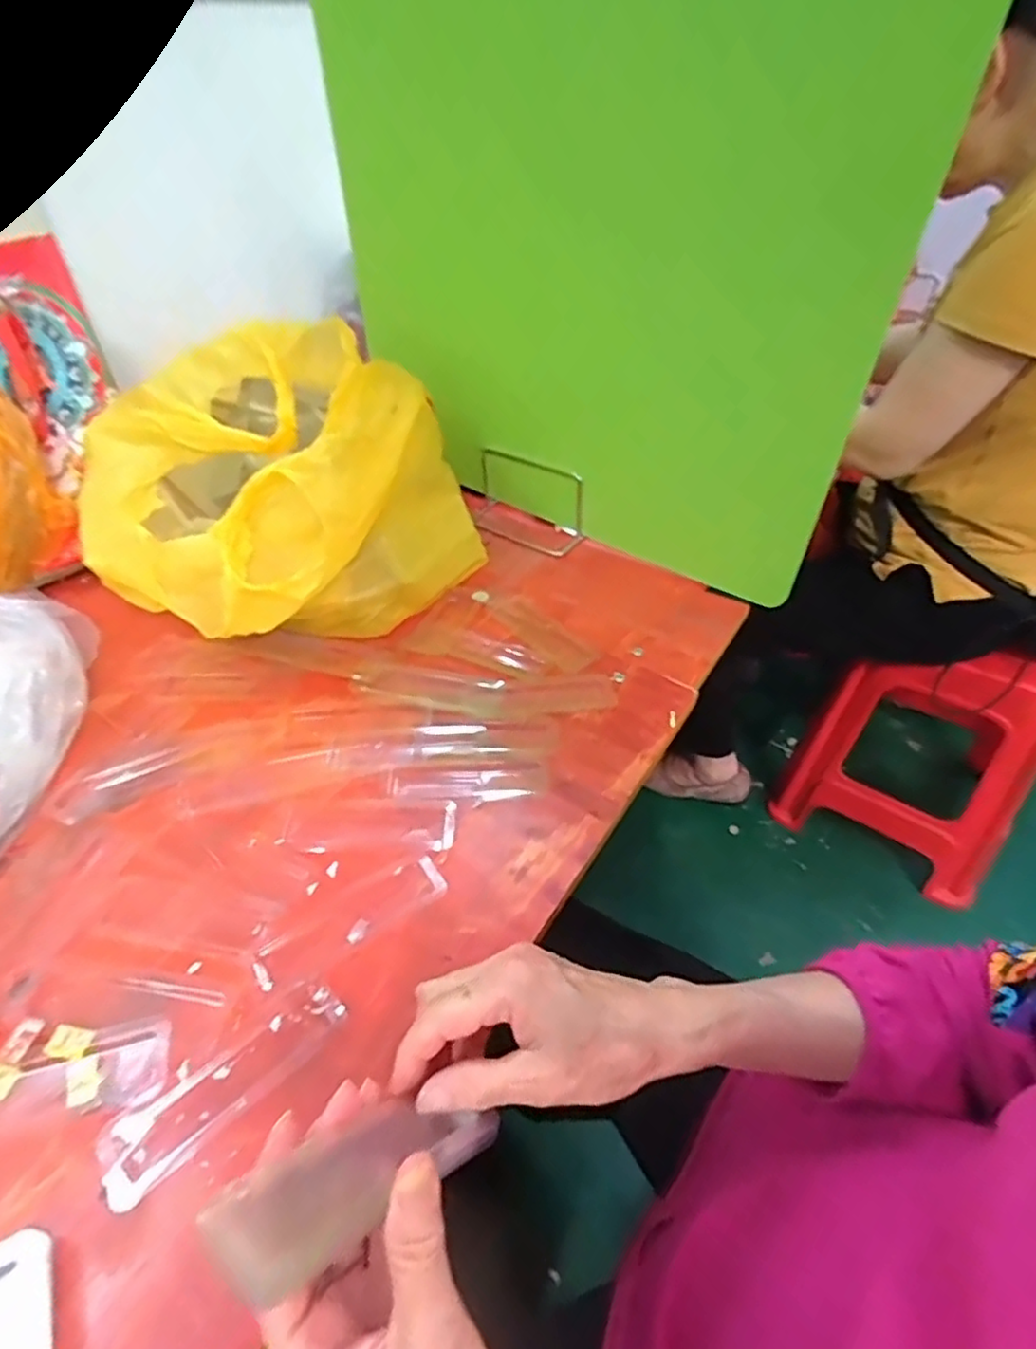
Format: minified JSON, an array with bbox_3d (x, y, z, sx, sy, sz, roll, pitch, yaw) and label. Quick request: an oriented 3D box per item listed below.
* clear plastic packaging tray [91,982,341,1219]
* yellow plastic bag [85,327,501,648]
[{"bbox_3d":[-0.170,0.237,0.383,0.137,0.007,0.041,-35,53,-30],"label":"clear plastic packaging tray"},{"bbox_3d":[-0.235,-0.177,0.640,0.274,0.201,0.346,29,51,28],"label":"yellow plastic bag"}]

